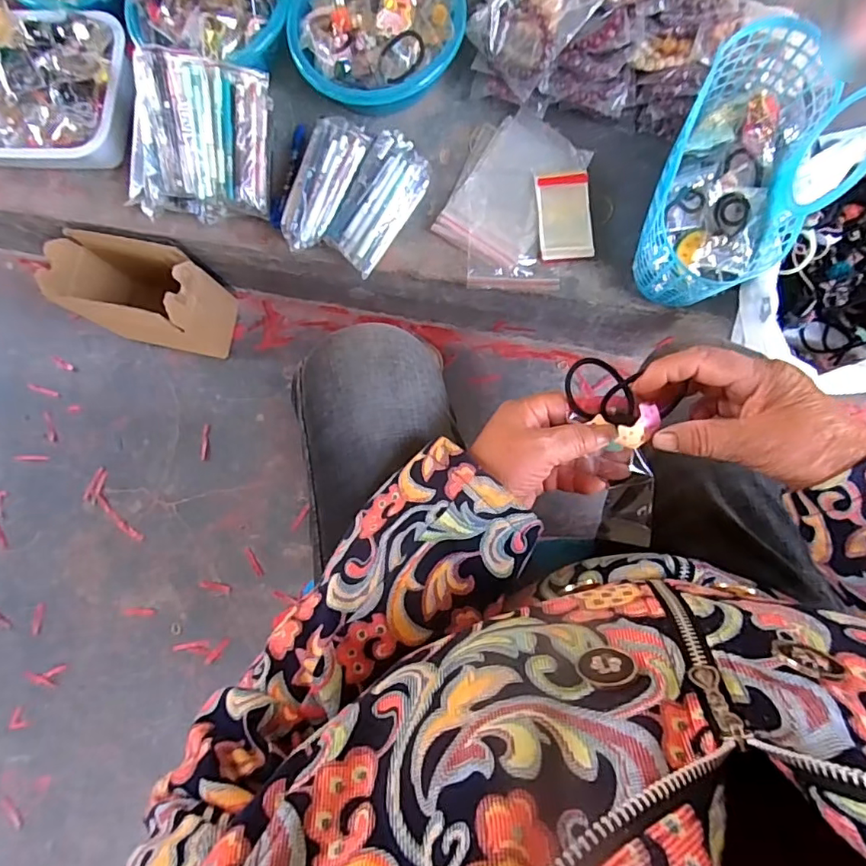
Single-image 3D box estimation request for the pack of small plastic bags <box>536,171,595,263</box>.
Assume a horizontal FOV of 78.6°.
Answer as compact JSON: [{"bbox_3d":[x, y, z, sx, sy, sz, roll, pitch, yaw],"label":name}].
[{"bbox_3d":[0.171,-0.282,0.684,0.065,0.009,0.115,-4,79,4],"label":"pack of small plastic bags"}]

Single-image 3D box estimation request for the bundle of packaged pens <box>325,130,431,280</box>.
[{"bbox_3d":[-0.067,-0.298,0.684,0.080,0.059,0.179,29,83,9],"label":"bundle of packaged pens"}]

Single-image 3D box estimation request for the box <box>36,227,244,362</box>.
[{"bbox_3d":[-0.447,-0.213,0.831,0.215,0.176,0.112,12,80,7],"label":"box"}]

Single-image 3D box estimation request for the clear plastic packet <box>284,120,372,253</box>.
[{"bbox_3d":[-0.140,-0.322,0.687,0.070,0.051,0.170,24,82,9],"label":"clear plastic packet"}]

